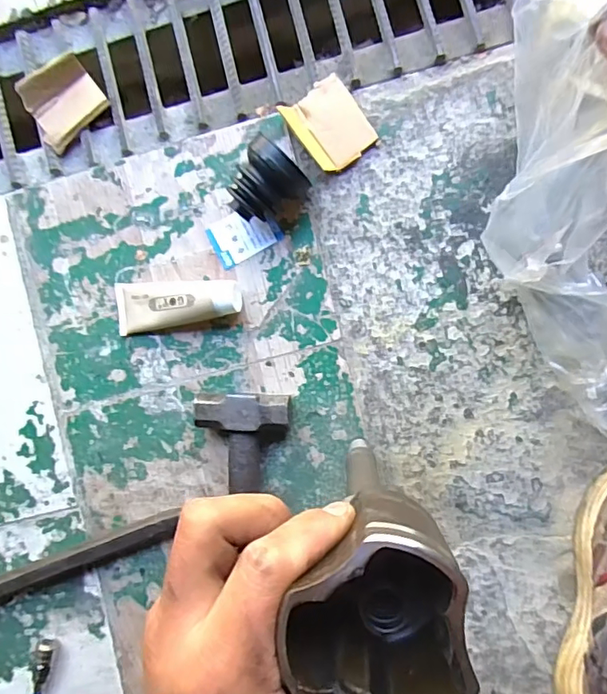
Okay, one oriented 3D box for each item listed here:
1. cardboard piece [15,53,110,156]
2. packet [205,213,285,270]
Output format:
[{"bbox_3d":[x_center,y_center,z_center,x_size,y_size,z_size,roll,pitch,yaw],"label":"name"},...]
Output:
[{"bbox_3d":[-0.288,-0.296,0.641,0.086,0.020,0.091,-33,87,4],"label":"cardboard piece"},{"bbox_3d":[-0.069,-0.131,0.618,0.078,0.006,0.054,-27,87,4],"label":"packet"}]

